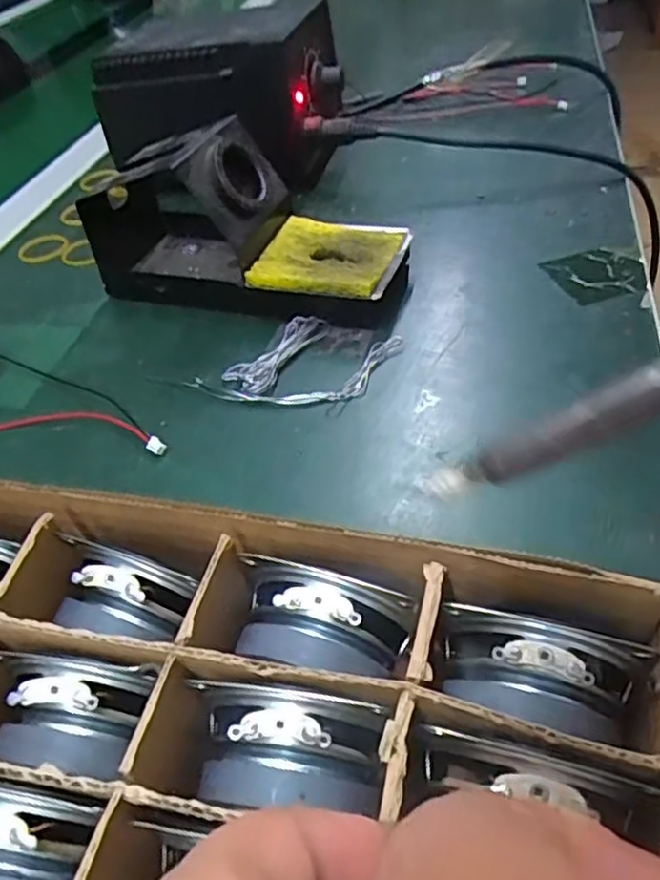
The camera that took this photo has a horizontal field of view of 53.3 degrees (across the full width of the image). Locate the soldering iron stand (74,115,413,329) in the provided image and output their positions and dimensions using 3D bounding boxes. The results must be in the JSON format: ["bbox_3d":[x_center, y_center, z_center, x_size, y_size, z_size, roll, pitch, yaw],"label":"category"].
[{"bbox_3d":[-0.045,-0.112,0.340,0.167,0.075,0.078,12,48,18],"label":"soldering iron stand"}]

